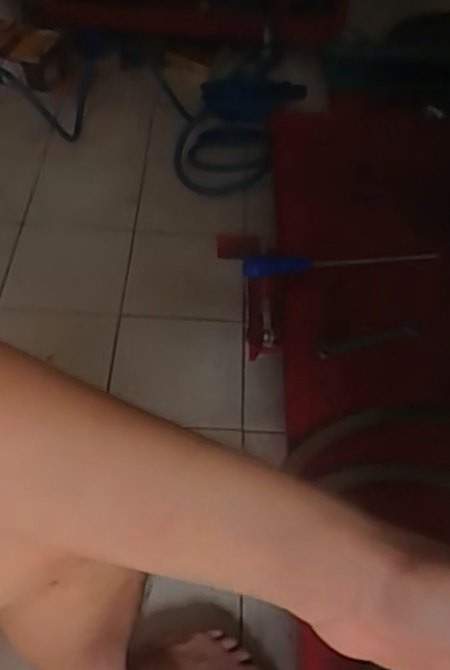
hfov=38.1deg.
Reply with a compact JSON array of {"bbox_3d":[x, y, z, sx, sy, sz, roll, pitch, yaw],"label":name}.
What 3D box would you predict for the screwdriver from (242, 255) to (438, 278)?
[{"bbox_3d":[0.158,-0.103,0.855,0.273,0.021,0.027,-8,53,-10],"label":"screwdriver"}]

